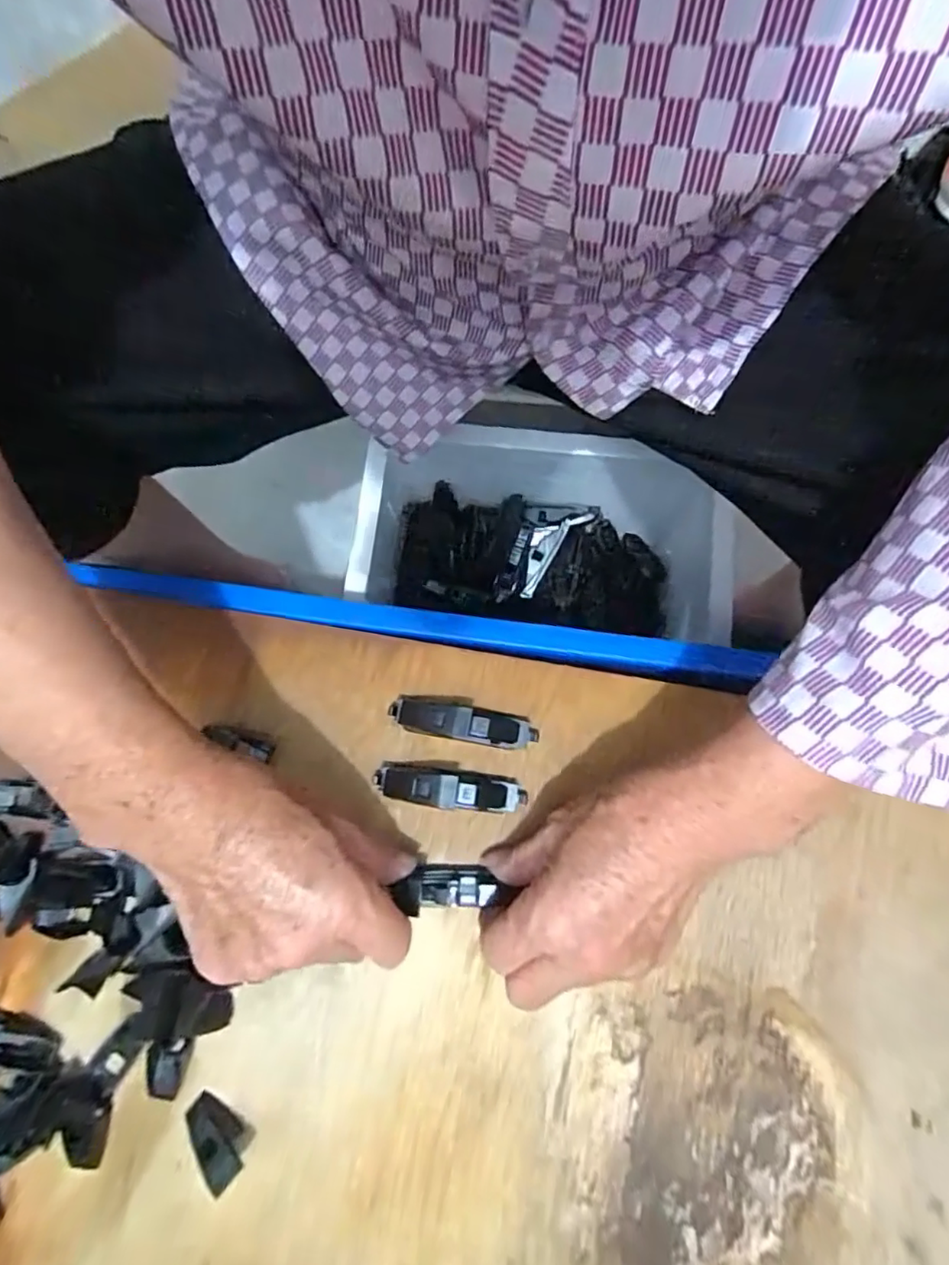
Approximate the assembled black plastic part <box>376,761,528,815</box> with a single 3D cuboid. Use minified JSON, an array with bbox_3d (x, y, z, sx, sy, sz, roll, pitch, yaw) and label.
[{"bbox_3d":[-0.014,0.085,0.325,0.083,0.022,0.021,5,77,2],"label":"assembled black plastic part"}]

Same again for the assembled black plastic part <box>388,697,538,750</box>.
[{"bbox_3d":[-0.007,0.051,0.333,0.083,0.021,0.018,10,77,4],"label":"assembled black plastic part"}]

